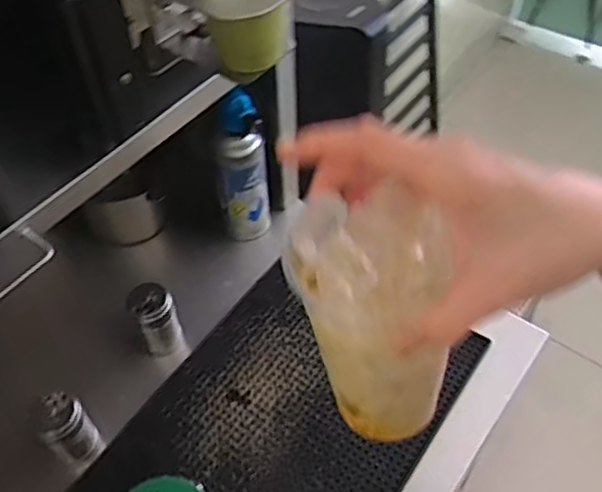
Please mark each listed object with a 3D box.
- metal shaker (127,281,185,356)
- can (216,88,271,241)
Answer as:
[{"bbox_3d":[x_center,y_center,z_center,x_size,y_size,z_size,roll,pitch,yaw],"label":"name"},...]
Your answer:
[{"bbox_3d":[-0.175,0.094,0.810,0.050,0.109,0.046,0,51,0],"label":"metal shaker"},{"bbox_3d":[-0.076,-0.089,0.870,0.065,0.230,0.055,-7,51,-5],"label":"can"}]

